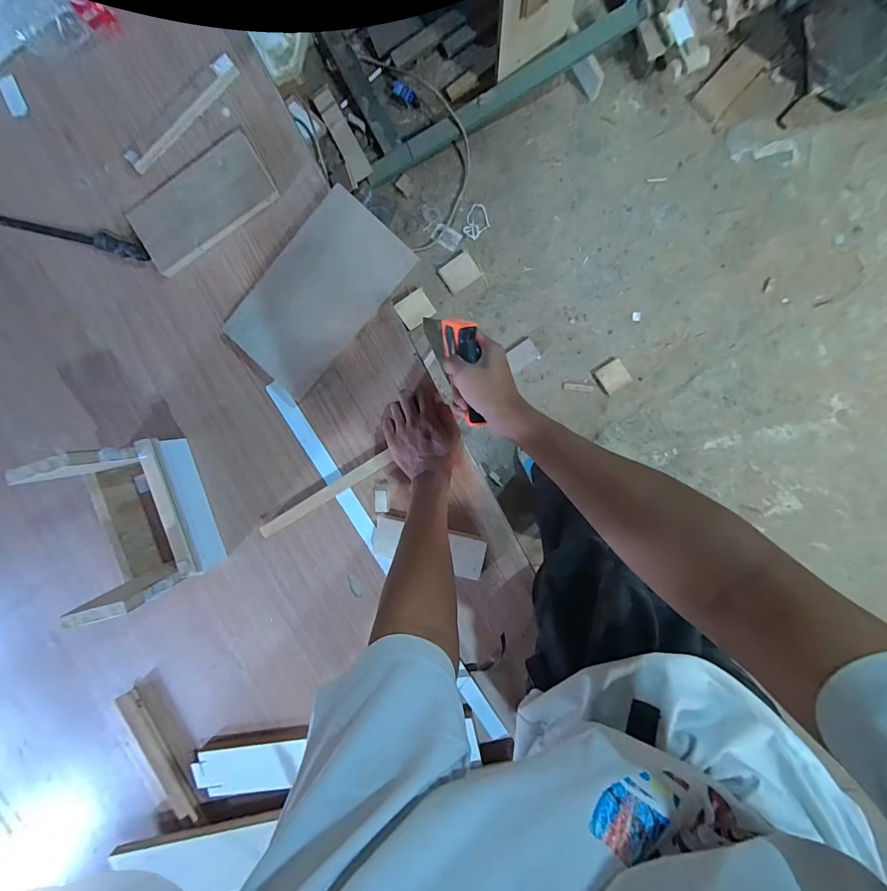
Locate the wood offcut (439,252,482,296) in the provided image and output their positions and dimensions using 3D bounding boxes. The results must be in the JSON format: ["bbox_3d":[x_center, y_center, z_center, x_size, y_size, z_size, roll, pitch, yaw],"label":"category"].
[{"bbox_3d":[0.053,-0.553,1.289,0.117,0.014,0.092,-34,92,8],"label":"wood offcut"}]

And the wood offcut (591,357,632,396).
[{"bbox_3d":[0.536,-0.224,1.292,0.093,0.017,0.102,-35,92,8],"label":"wood offcut"}]

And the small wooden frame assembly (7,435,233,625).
[{"bbox_3d":[-0.441,0.108,0.569,0.133,0.169,0.206,-16,95,7],"label":"small wooden frame assembly"}]

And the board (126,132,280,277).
[{"bbox_3d":[-0.339,-0.338,0.566,0.202,0.022,0.096,-30,93,8],"label":"board"}]

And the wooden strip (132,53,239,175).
[{"bbox_3d":[-0.367,-0.463,0.569,0.199,0.017,0.024,-39,92,8],"label":"wooden strip"}]

